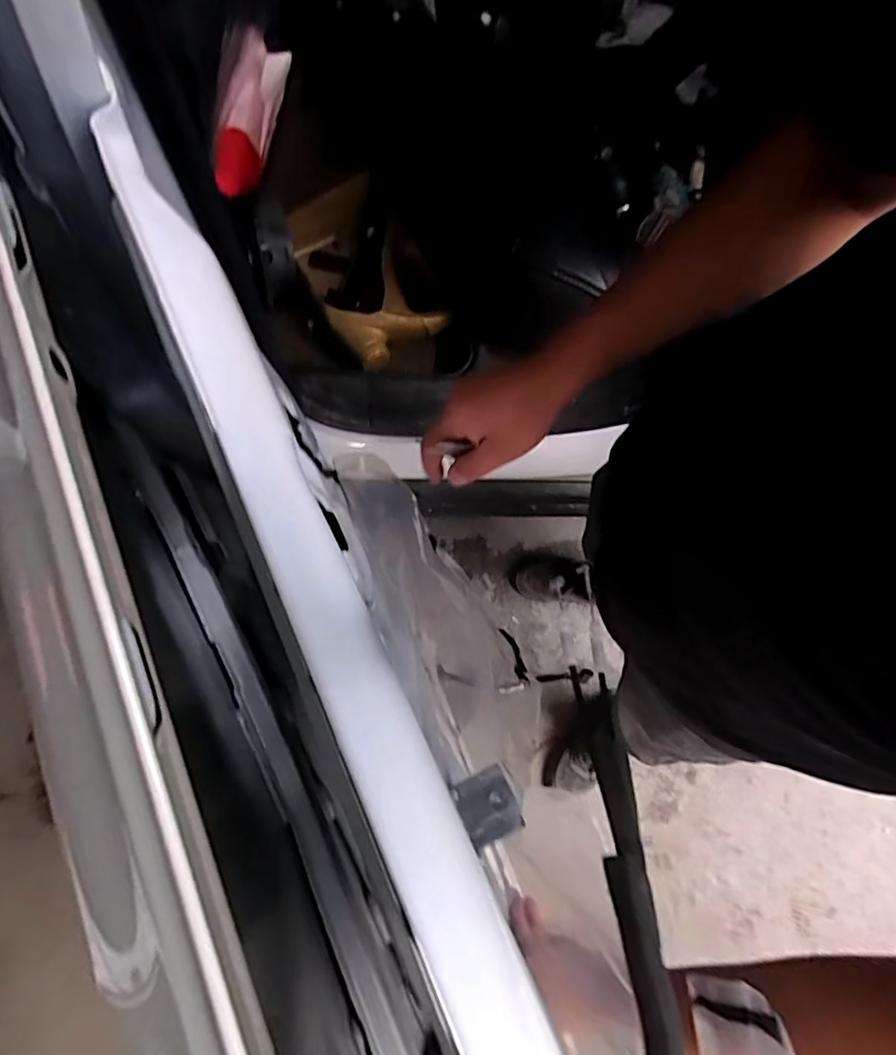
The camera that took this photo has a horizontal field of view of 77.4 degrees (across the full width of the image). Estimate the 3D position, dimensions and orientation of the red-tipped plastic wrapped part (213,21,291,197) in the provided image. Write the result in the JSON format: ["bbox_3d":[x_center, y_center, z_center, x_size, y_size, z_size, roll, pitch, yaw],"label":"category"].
[{"bbox_3d":[-0.222,-0.452,0.617,0.048,0.051,0.153,24,111,4],"label":"red-tipped plastic wrapped part"}]

